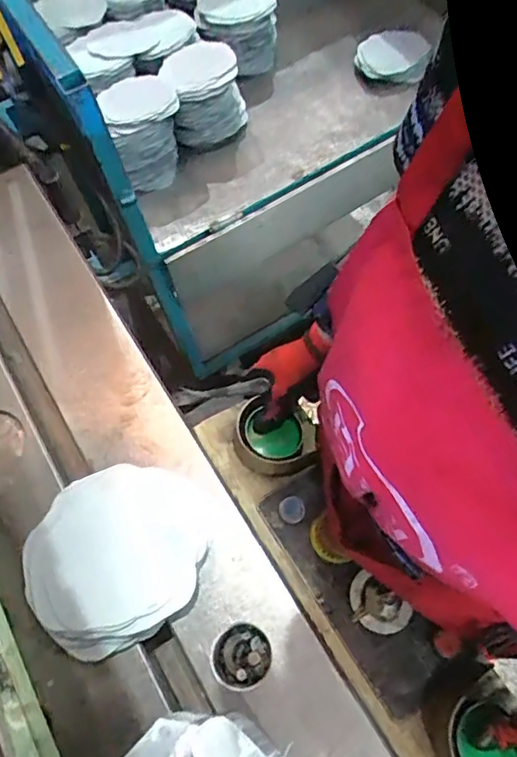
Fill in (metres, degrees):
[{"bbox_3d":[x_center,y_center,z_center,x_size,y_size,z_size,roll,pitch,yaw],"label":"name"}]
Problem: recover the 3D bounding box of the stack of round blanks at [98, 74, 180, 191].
[{"bbox_3d":[-0.232,-0.510,1.158,0.148,0.174,0.147,-23,66,-6],"label":"stack of round blanks"}]

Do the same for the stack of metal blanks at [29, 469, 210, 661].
[{"bbox_3d":[-0.134,0.166,0.535,0.167,0.042,0.162,-22,66,-6],"label":"stack of metal blanks"}]

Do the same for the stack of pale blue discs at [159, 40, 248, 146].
[{"bbox_3d":[-0.116,-0.599,1.165,0.173,0.132,0.143,-23,66,-6],"label":"stack of pale blue discs"}]

